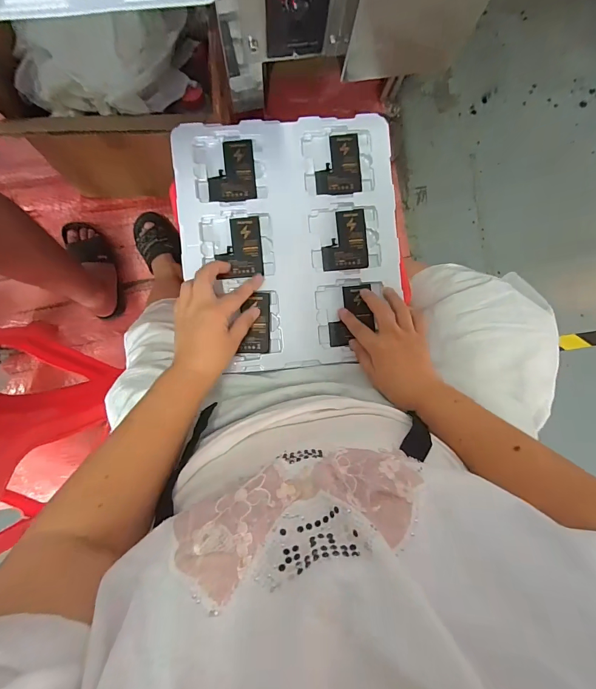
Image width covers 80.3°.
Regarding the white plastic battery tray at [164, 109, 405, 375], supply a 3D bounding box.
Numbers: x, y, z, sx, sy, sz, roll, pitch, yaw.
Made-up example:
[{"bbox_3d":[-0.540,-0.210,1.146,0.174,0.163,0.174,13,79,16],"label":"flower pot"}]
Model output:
[{"bbox_3d":[-0.006,-0.130,0.456,0.275,0.013,0.312,-5,90,-4],"label":"white plastic battery tray"}]

